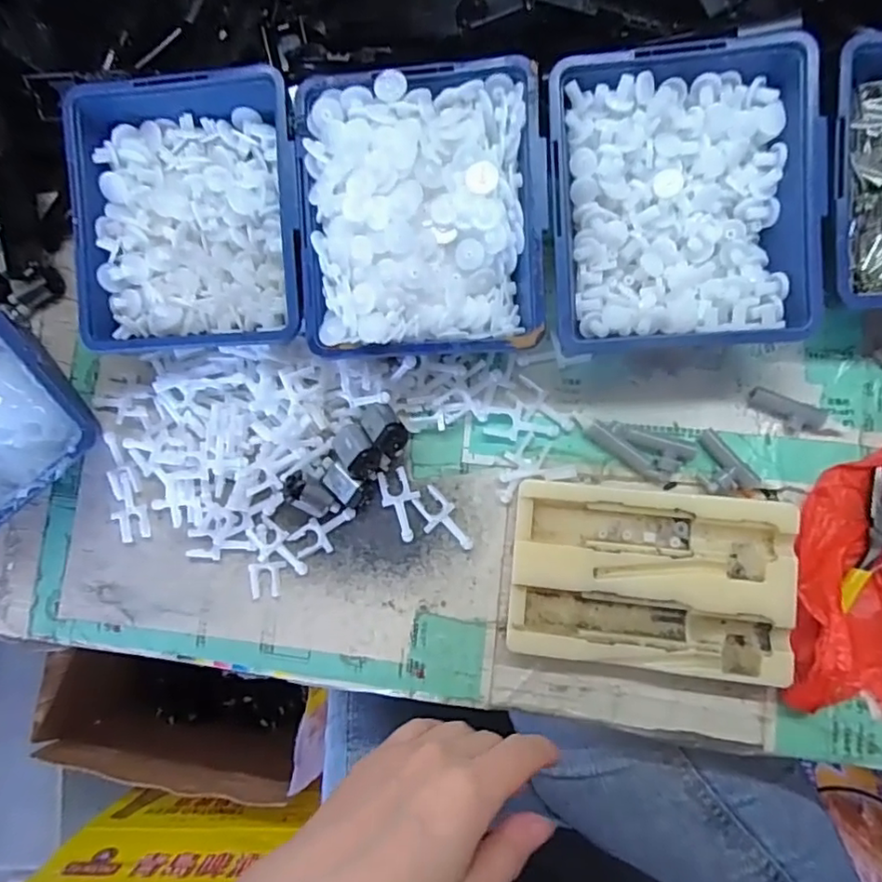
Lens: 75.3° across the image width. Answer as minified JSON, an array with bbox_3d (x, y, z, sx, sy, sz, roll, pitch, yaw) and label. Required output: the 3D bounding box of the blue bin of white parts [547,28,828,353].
[{"bbox_3d":[0.118,-0.115,0.291,0.120,0.061,0.135,-3,84,6],"label":"blue bin of white parts"}]

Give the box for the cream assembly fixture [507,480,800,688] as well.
[{"bbox_3d":[0.107,0.070,0.298,0.136,0.020,0.088,6,85,7],"label":"cream assembly fixture"}]

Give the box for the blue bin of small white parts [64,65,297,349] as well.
[{"bbox_3d":[-0.136,-0.123,0.318,0.124,0.045,0.138,-4,84,6],"label":"blue bin of small white parts"}]

